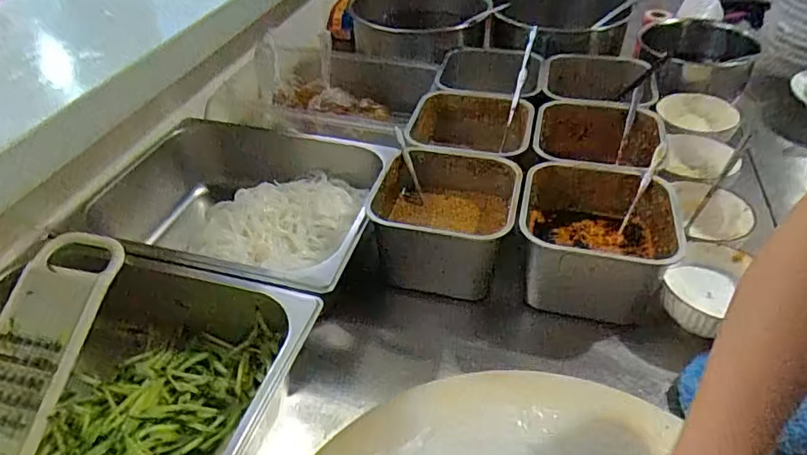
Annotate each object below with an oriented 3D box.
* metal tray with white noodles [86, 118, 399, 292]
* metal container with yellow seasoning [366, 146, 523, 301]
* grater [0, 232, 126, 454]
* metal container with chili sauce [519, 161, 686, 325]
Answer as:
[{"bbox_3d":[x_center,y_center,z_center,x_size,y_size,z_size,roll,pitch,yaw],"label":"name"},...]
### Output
[{"bbox_3d":[-0.192,-0.004,0.680,0.335,0.127,0.265,10,42,13],"label":"metal tray with white noodles"},{"bbox_3d":[0.048,-0.006,0.632,0.163,0.103,0.159,4,39,7],"label":"metal container with yellow seasoning"},{"bbox_3d":[-0.343,0.117,0.493,0.089,0.017,0.246,10,66,8],"label":"grater"},{"bbox_3d":[0.211,0.017,0.607,0.154,0.103,0.158,9,40,12],"label":"metal container with chili sauce"}]

